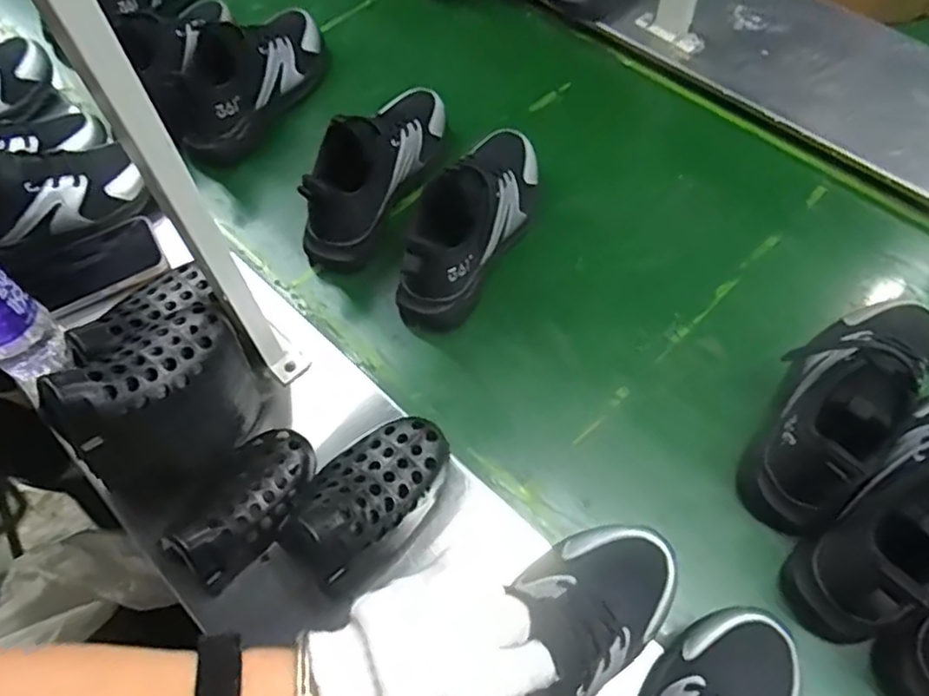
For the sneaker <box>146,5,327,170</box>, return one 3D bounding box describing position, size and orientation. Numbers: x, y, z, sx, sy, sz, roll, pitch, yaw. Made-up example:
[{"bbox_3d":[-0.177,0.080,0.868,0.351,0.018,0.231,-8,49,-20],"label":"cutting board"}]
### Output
[{"bbox_3d":[-0.259,-0.349,0.801,0.090,0.104,0.253,27,64,15],"label":"sneaker"}]

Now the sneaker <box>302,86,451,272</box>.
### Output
[{"bbox_3d":[-0.092,-0.213,0.701,0.078,0.095,0.245,20,62,12],"label":"sneaker"}]

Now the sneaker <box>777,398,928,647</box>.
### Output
[{"bbox_3d":[0.369,0.124,0.519,0.247,0.111,0.094,-39,67,-19],"label":"sneaker"}]

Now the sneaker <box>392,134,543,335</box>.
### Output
[{"bbox_3d":[0.013,-0.142,0.667,0.079,0.118,0.241,22,63,13],"label":"sneaker"}]

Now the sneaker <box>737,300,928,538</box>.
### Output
[{"bbox_3d":[0.338,0.042,0.565,0.251,0.102,0.100,-39,66,-19],"label":"sneaker"}]

